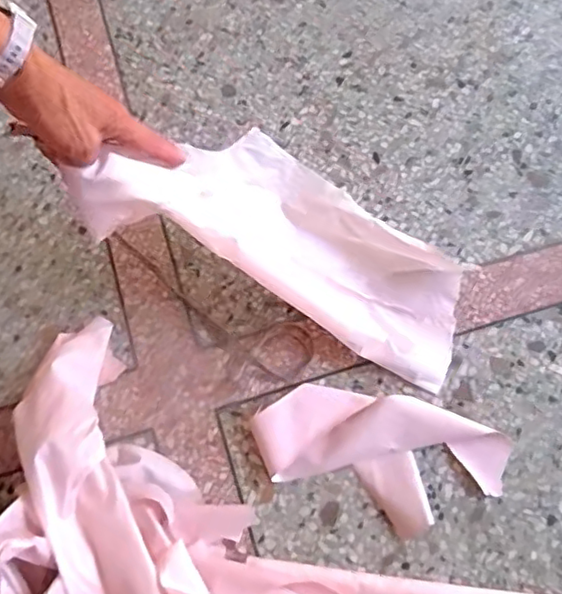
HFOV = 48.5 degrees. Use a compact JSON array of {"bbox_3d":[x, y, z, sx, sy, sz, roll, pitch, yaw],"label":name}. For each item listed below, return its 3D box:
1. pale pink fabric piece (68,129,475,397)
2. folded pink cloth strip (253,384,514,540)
[{"bbox_3d":[0.008,-0.063,0.637,0.401,0.070,0.182,24,68,-20],"label":"pale pink fabric piece"},{"bbox_3d":[0.099,0.159,0.628,0.245,0.015,0.122,14,70,6],"label":"folded pink cloth strip"}]

